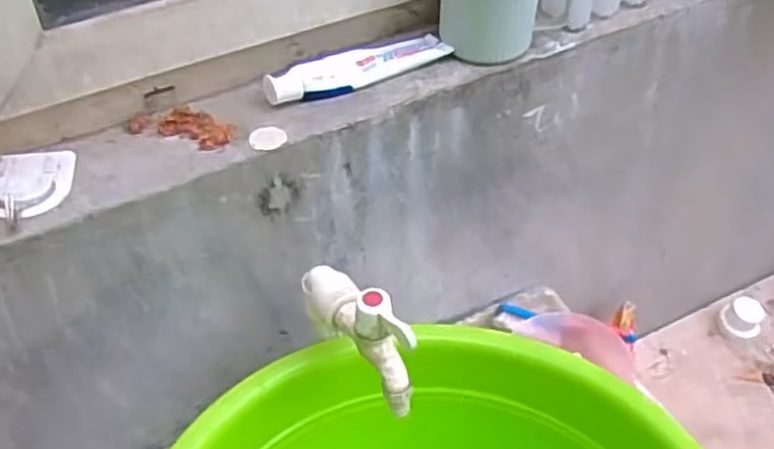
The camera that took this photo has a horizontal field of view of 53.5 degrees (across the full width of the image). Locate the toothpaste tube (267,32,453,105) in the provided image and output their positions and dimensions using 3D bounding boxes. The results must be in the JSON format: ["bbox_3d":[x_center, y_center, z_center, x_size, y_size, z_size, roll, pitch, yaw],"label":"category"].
[{"bbox_3d":[-0.025,-0.134,0.644,0.163,0.022,0.037,-21,46,-21],"label":"toothpaste tube"}]

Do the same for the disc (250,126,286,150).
[{"bbox_3d":[-0.092,-0.067,0.594,0.028,0.004,0.028,0,42,0],"label":"disc"}]

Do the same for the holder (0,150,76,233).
[{"bbox_3d":[-0.259,-0.027,0.546,0.061,0.010,0.082,-8,42,-7],"label":"holder"}]

